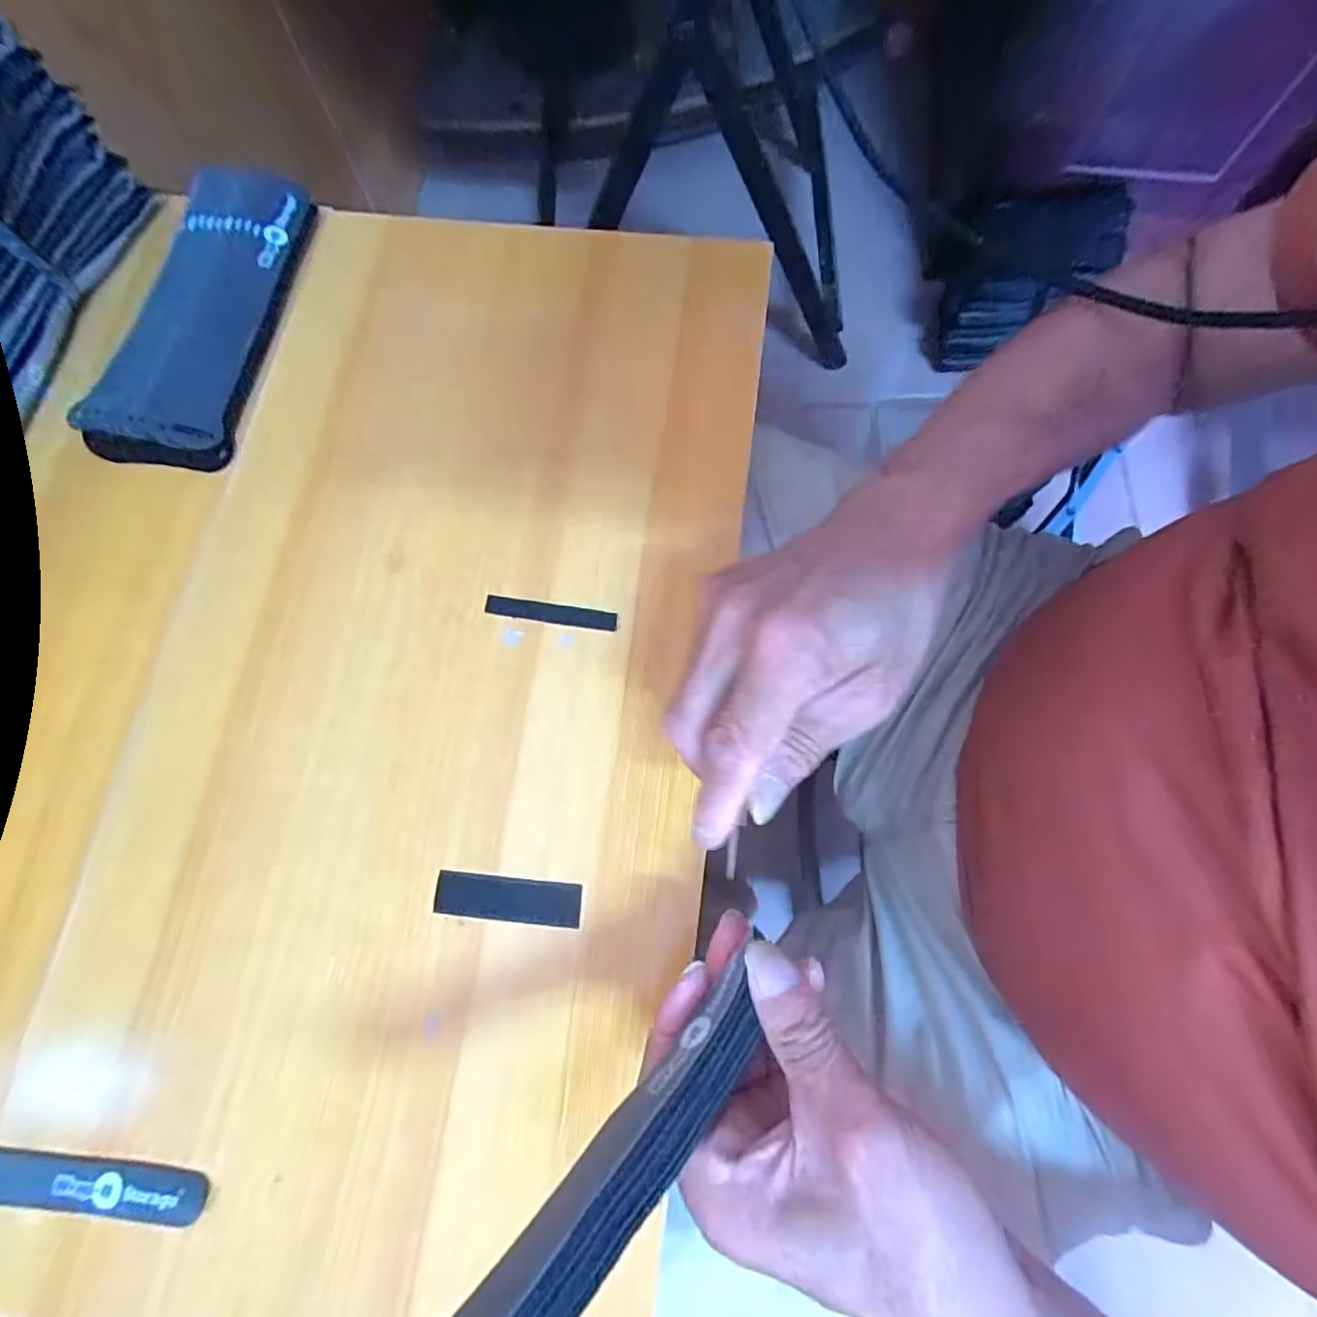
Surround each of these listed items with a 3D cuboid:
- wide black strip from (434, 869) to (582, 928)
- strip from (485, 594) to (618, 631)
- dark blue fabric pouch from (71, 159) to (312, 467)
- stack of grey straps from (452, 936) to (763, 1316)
[{"bbox_3d":[-0.072,0.114,0.292,0.069,0.004,0.020,5,75,3],"label":"wide black strip"},{"bbox_3d":[-0.058,-0.025,0.330,0.071,0.004,0.012,9,75,4],"label":"strip"},{"bbox_3d":[-0.276,-0.210,0.376,0.077,0.024,0.197,10,75,4],"label":"dark blue fabric pouch"},{"bbox_3d":[-0.026,0.167,0.176,0.024,0.020,0.182,45,50,12],"label":"stack of grey straps"}]

